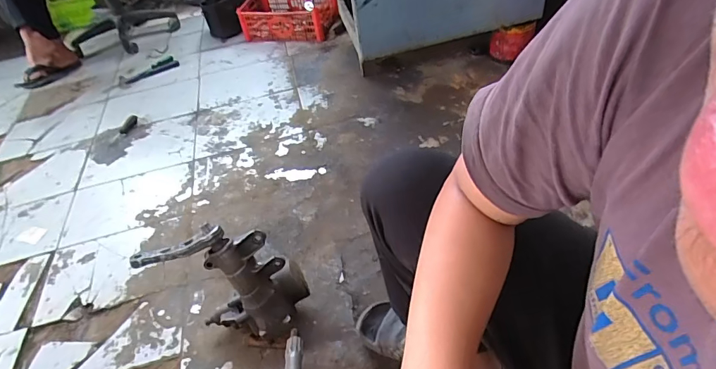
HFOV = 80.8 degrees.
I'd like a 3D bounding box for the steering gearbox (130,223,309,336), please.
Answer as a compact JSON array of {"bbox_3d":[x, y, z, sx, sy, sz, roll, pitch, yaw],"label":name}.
[{"bbox_3d":[-0.273,0.196,0.900,0.270,0.244,0.144,2,46,12],"label":"steering gearbox"}]

